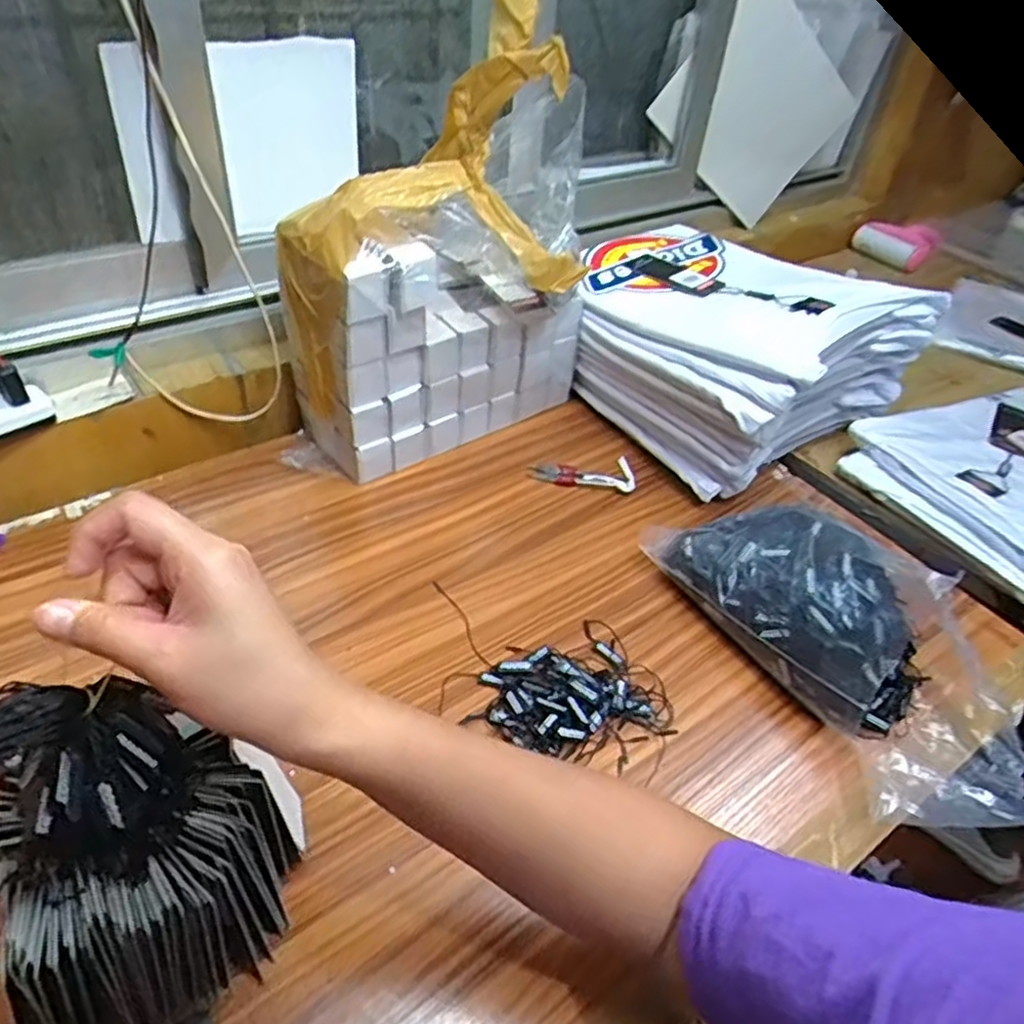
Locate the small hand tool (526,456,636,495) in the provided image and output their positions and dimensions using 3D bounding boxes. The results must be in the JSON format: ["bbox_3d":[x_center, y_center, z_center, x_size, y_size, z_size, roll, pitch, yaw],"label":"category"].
[{"bbox_3d":[0.071,-0.039,0.752,0.107,0.015,0.050,5,42,-3],"label":"small hand tool"}]

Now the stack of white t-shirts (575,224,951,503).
[{"bbox_3d":[0.232,-0.186,0.803,0.285,0.152,0.303,-25,51,-30],"label":"stack of white t-shirts"}]

